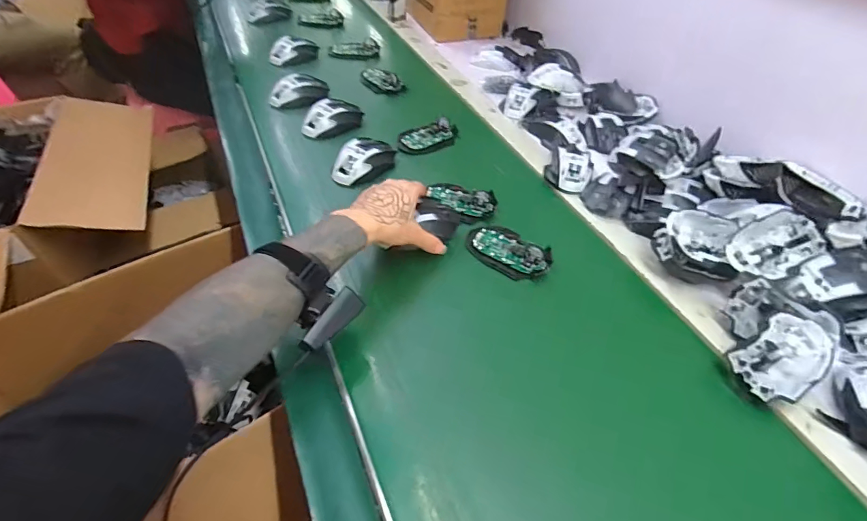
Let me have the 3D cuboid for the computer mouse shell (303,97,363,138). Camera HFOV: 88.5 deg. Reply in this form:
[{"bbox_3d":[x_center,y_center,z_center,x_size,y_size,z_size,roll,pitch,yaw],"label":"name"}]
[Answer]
[{"bbox_3d":[-0.182,-0.255,0.800,0.058,0.046,0.112,34,54,26],"label":"computer mouse shell"}]

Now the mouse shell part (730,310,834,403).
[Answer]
[{"bbox_3d":[0.370,0.105,0.475,0.112,0.030,0.069,-33,66,-14],"label":"mouse shell part"}]

